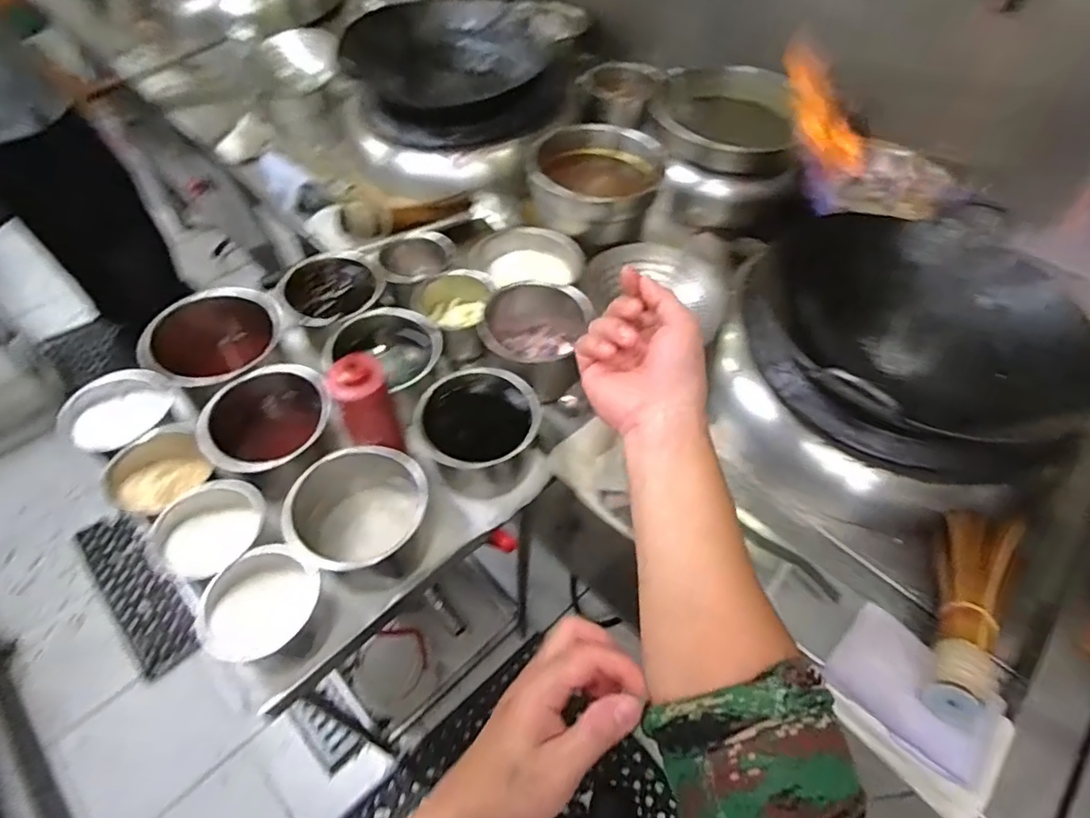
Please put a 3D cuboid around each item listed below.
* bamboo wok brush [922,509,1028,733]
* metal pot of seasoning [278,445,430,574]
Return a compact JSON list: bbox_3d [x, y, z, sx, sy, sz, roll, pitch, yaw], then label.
[{"bbox_3d":[0.487,0.221,0.639,0.090,0.076,0.290,29,57,18],"label":"bamboo wok brush"},{"bbox_3d":[-0.219,0.128,0.696,0.155,0.095,0.135,4,53,0],"label":"metal pot of seasoning"}]

